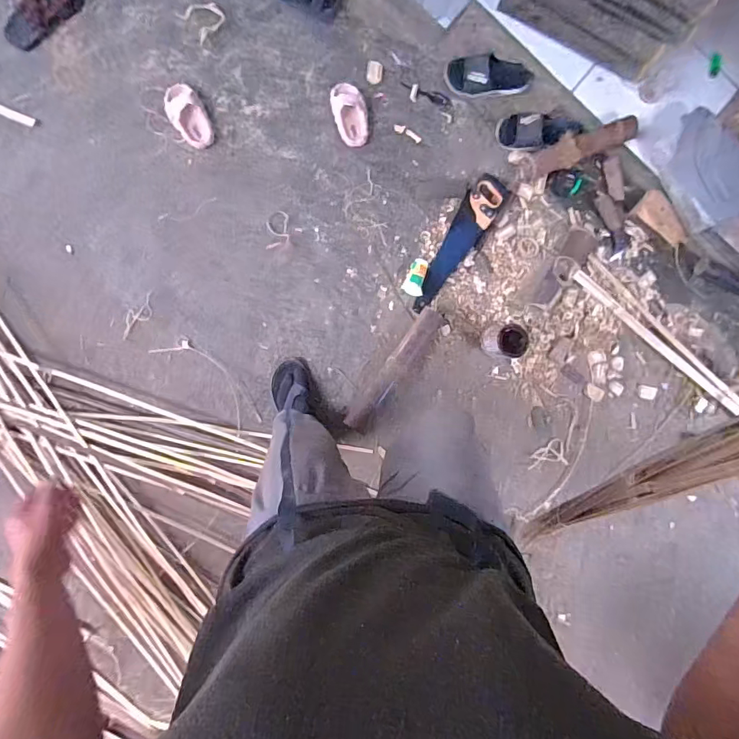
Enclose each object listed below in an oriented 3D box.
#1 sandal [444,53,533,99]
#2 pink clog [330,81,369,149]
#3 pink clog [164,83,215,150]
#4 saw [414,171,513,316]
[{"bbox_3d":[0.368,-0.905,1.453,0.260,0.060,0.110,-2,92,-8],"label":"sandal"},{"bbox_3d":[-0.057,-0.775,1.429,0.101,0.052,0.187,-17,93,-7],"label":"pink clog"},{"bbox_3d":[-0.526,-0.737,1.370,0.105,0.050,0.186,-29,95,-6],"label":"pink clog"},{"bbox_3d":[0.273,-0.387,1.471,0.116,0.046,0.478,33,87,-7],"label":"saw"}]

